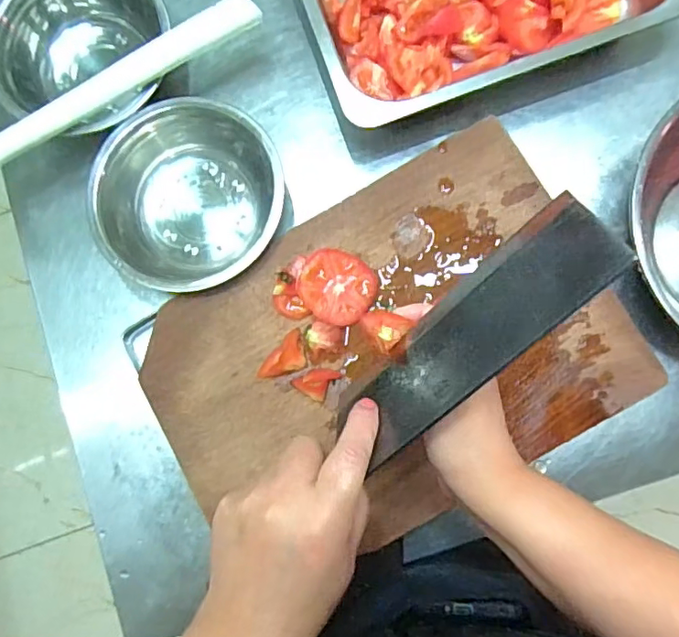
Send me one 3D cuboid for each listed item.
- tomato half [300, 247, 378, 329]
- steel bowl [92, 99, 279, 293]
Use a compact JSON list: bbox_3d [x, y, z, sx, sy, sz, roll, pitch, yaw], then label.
[{"bbox_3d":[-0.001,-0.028,0.484,0.062,0.019,0.065,-1,82,6],"label":"tomato half"},{"bbox_3d":[-0.136,-0.109,0.516,0.166,0.054,0.155,0,84,4],"label":"steel bowl"}]

